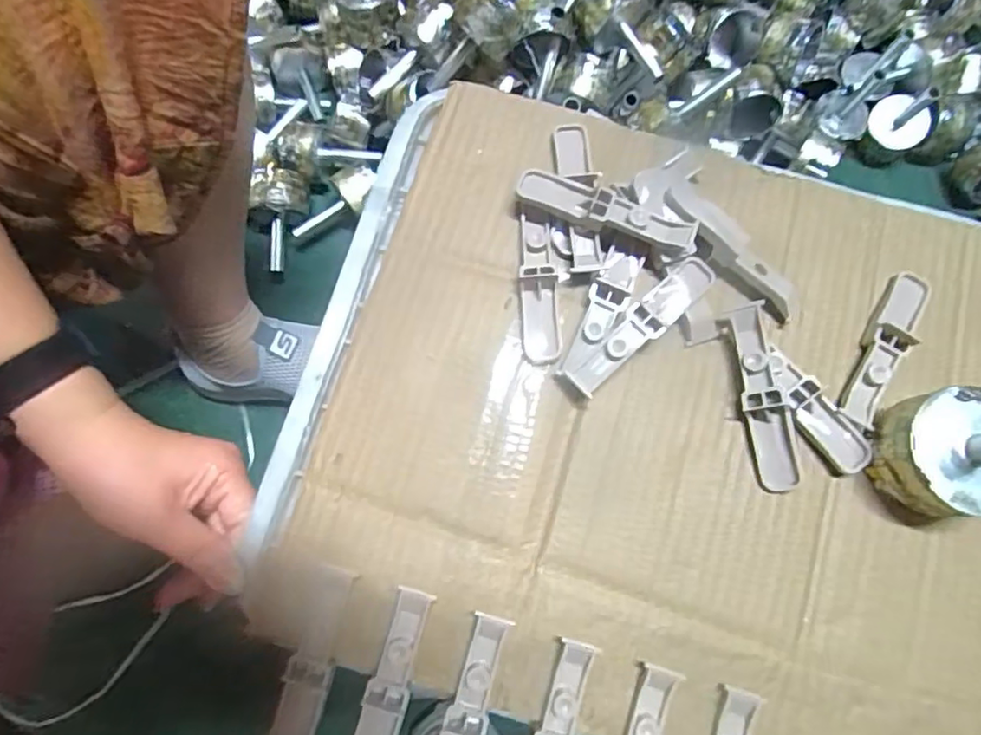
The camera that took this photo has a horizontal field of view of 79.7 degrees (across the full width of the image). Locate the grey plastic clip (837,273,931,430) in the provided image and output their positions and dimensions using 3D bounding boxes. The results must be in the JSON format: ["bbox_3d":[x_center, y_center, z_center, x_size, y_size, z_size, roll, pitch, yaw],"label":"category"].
[{"bbox_3d":[0.220,-0.012,0.328,0.022,0.015,0.096,30,79,5],"label":"grey plastic clip"}]

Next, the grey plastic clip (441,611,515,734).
[{"bbox_3d":[-0.012,0.172,0.293,0.020,0.016,0.103,15,95,2],"label":"grey plastic clip"}]

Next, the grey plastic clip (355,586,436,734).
[{"bbox_3d":[-0.050,0.159,0.294,0.021,0.012,0.101,16,94,2],"label":"grey plastic clip"}]

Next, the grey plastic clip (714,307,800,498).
[{"bbox_3d":[0.146,0.016,0.317,0.020,0.021,0.097,-12,78,-4],"label":"grey plastic clip"}]

